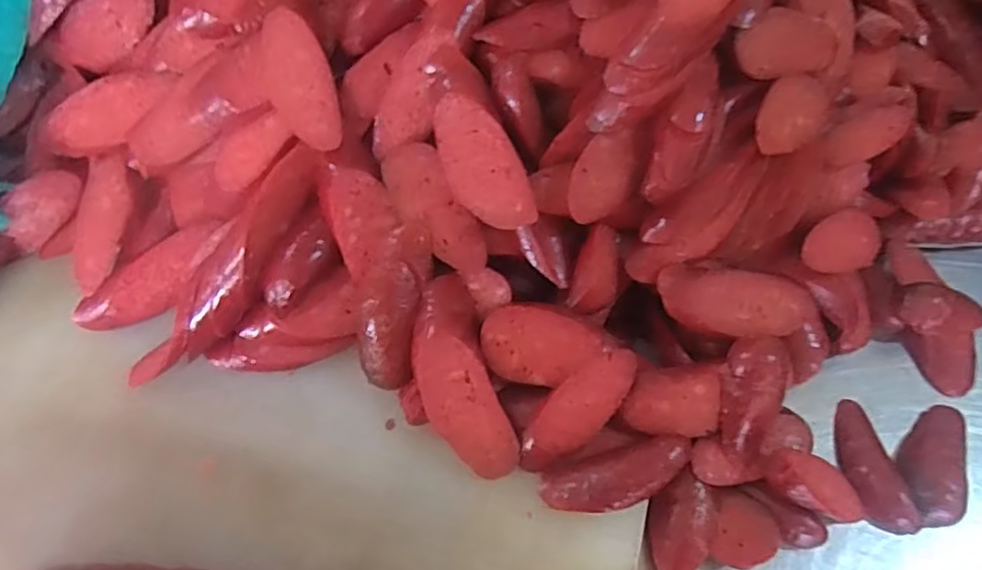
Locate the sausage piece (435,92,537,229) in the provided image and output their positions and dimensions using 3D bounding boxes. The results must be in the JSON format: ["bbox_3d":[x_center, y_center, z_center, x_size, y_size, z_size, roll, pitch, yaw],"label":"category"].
[{"bbox_3d":[-0.004,-0.064,0.342,0.038,0.013,0.081,-33,79,19],"label":"sausage piece"}]

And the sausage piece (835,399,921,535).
[{"bbox_3d":[0.220,0.105,0.371,0.028,0.017,0.076,-5,64,-5],"label":"sausage piece"}]

